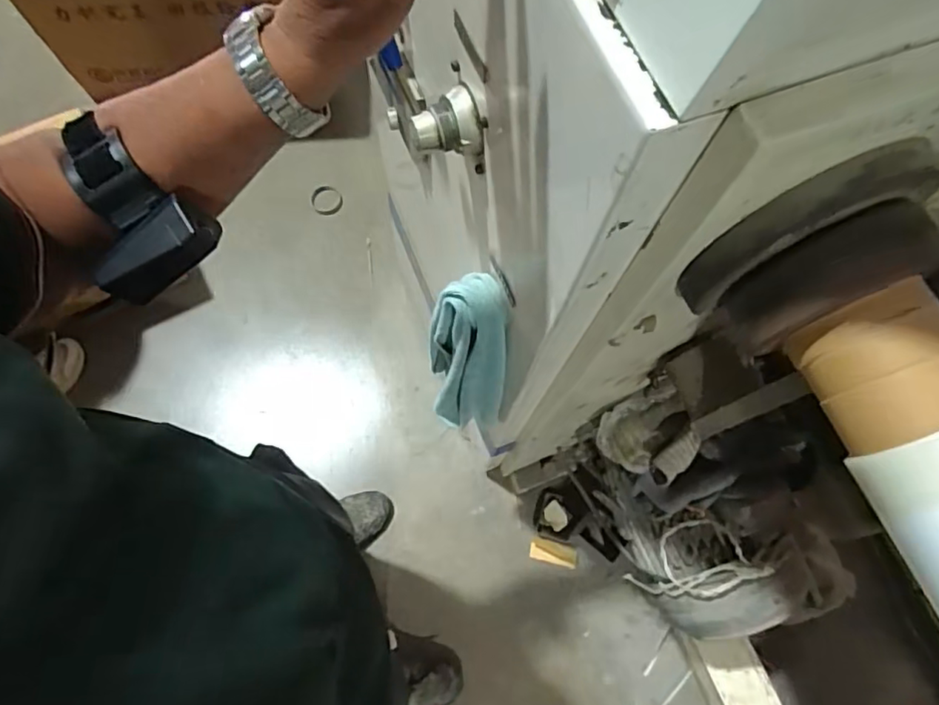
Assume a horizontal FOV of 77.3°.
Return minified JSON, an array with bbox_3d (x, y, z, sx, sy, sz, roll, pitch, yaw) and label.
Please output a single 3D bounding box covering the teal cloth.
[{"bbox_3d":[-0.001,0.024,0.753,0.092,0.375,0.087,-6,72,-4],"label":"teal cloth"}]

